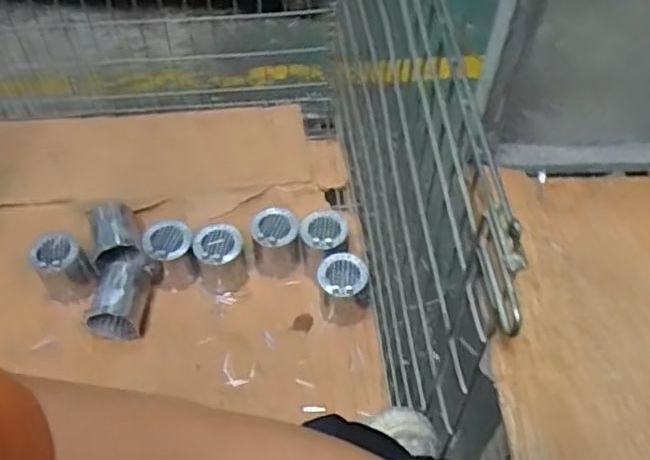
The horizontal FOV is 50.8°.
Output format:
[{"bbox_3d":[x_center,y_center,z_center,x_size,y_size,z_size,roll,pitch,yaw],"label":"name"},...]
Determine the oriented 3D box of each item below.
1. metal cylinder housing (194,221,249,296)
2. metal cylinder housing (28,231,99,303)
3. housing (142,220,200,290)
[{"bbox_3d":[-0.193,0.054,1.269,0.089,0.109,0.087,0,54,0],"label":"metal cylinder housing"},{"bbox_3d":[-0.480,0.077,1.269,0.087,0.131,0.090,0,54,0],"label":"metal cylinder housing"},{"bbox_3d":[-0.286,0.045,1.281,0.087,0.116,0.089,0,54,0],"label":"housing"}]

